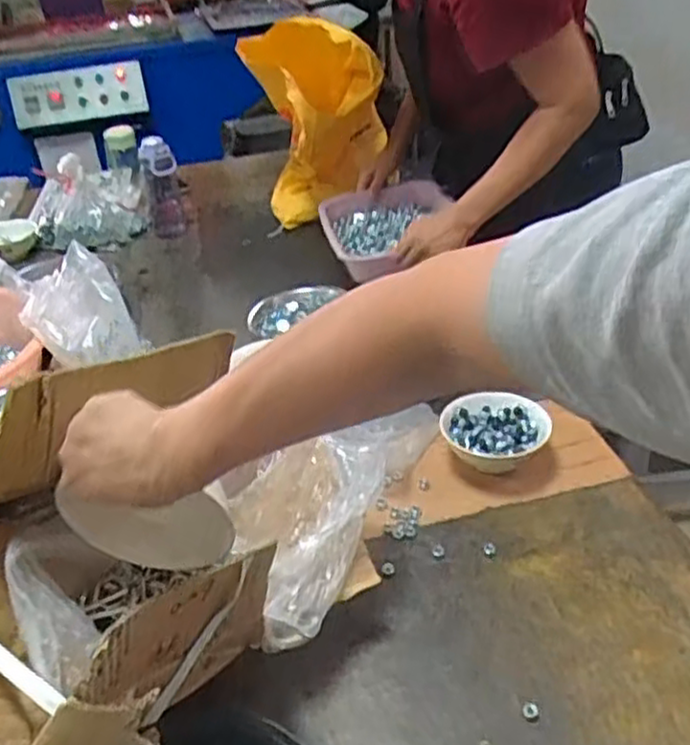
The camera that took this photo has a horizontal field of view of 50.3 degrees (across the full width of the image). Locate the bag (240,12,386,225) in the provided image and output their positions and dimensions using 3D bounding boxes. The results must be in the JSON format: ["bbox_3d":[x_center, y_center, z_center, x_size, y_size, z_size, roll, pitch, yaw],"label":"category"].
[{"bbox_3d":[-0.032,-0.432,1.283,0.230,0.360,0.165,-12,62,-6],"label":"bag"}]

